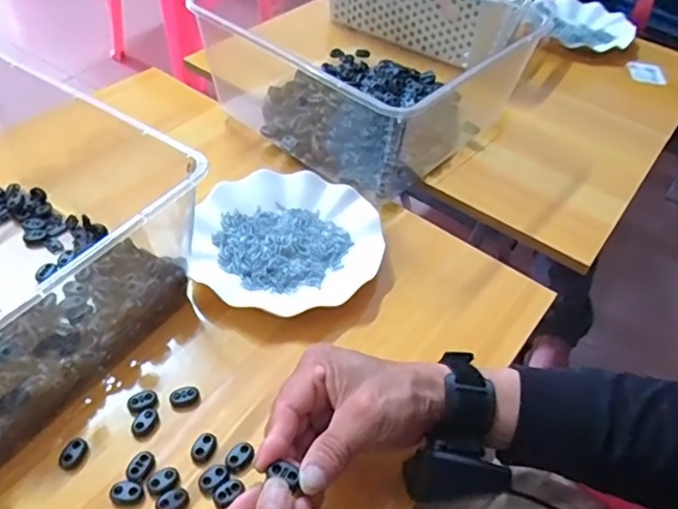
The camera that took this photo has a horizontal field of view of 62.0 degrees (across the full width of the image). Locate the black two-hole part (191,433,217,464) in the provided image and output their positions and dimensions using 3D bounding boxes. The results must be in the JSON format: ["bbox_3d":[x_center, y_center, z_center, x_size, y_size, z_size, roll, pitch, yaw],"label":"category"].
[{"bbox_3d":[-0.097,0.138,0.406,0.014,0.006,0.021,20,49,15],"label":"black two-hole part"}]

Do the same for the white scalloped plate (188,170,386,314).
[{"bbox_3d":[-0.048,-0.014,0.549,0.174,0.034,0.170,2,47,-2],"label":"white scalloped plate"}]

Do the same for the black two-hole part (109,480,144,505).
[{"bbox_3d":[-0.144,0.161,0.383,0.021,0.004,0.015,6,47,2],"label":"black two-hole part"}]

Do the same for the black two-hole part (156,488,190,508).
[{"bbox_3d":[-0.113,0.167,0.382,0.021,0.005,0.015,-28,55,-26],"label":"black two-hole part"}]

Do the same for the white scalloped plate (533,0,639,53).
[{"bbox_3d":[0.431,-0.392,0.974,0.130,0.038,0.174,-11,49,-16],"label":"white scalloped plate"}]

